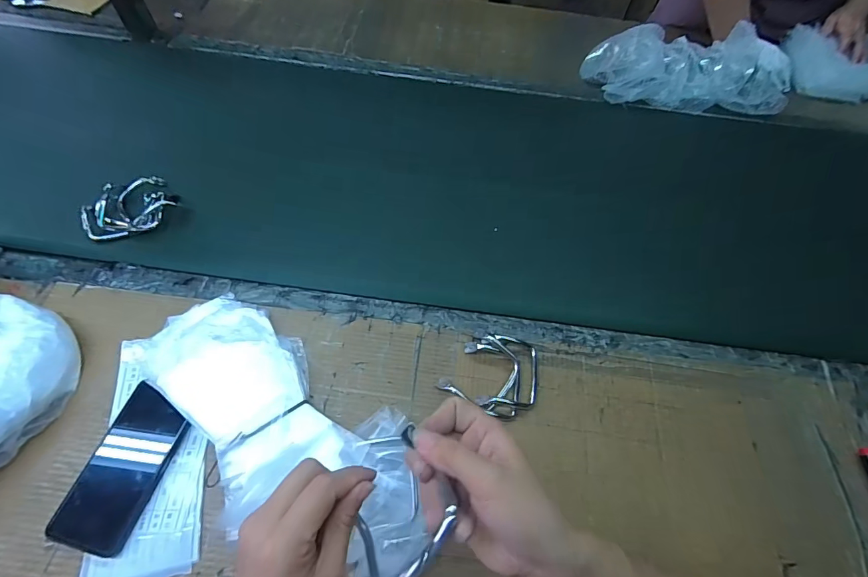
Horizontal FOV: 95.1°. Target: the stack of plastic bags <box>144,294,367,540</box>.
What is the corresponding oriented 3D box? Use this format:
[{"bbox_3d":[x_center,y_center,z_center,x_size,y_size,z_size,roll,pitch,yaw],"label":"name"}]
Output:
[{"bbox_3d":[-0.224,0.119,0.463,0.142,0.037,0.285,-35,69,-21],"label":"stack of plastic bags"}]

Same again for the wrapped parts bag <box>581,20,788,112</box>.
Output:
[{"bbox_3d":[0.537,-0.443,0.795,0.443,0.104,0.147,2,61,-3],"label":"wrapped parts bag"}]

